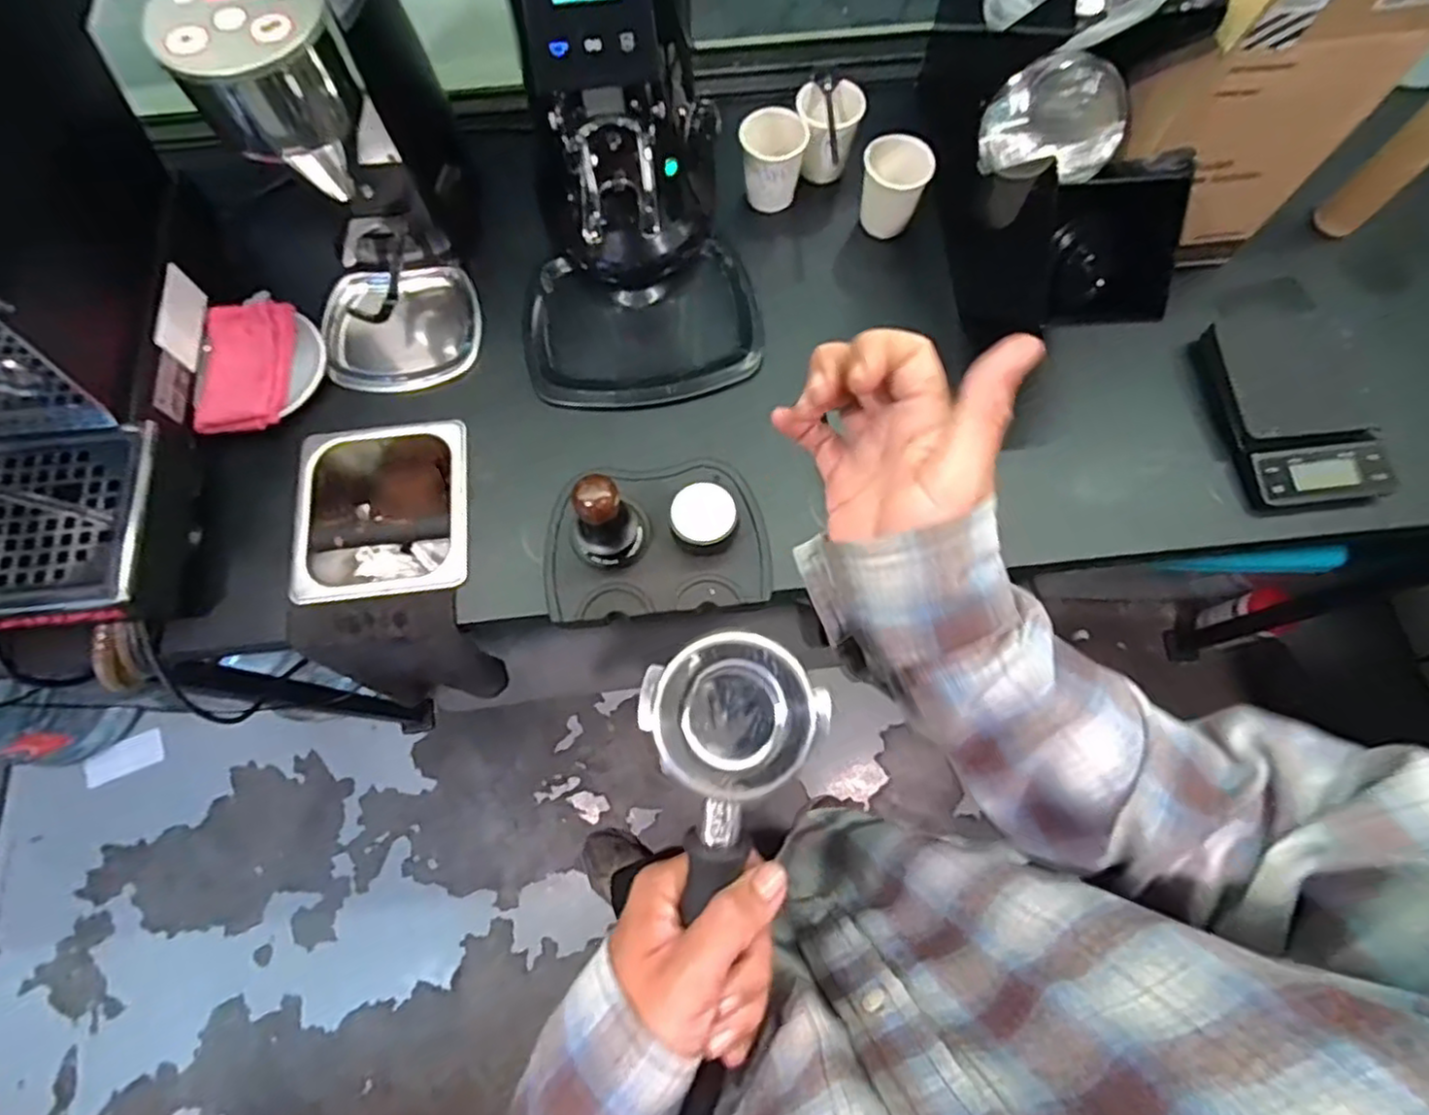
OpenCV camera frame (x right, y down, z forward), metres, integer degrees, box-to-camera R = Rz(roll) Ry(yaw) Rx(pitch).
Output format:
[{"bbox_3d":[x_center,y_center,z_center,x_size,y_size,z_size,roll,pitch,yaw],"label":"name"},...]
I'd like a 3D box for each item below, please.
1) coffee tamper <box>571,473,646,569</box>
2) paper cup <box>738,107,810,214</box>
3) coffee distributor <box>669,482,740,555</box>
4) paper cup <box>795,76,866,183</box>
[{"bbox_3d":[-0.095,-0.032,0.610,0.062,0.094,0.056,-26,74,-8],"label":"coffee tamper"},{"bbox_3d":[0.060,-0.420,0.753,0.067,0.088,0.070,0,73,0],"label":"paper cup"},{"bbox_3d":[-0.010,-0.037,0.643,0.065,0.044,0.059,-17,73,-5],"label":"coffee distributor"},{"bbox_3d":[0.121,-0.463,0.759,0.068,0.072,0.067,0,73,0],"label":"paper cup"}]

